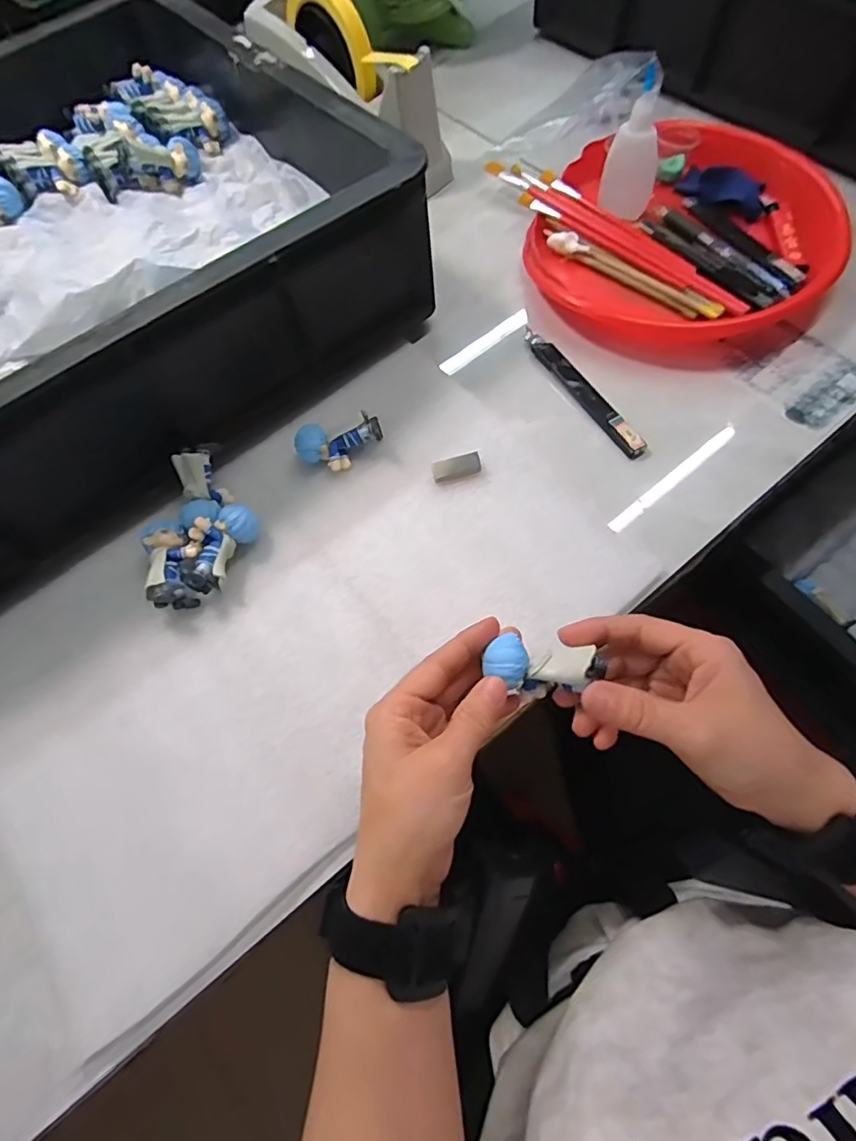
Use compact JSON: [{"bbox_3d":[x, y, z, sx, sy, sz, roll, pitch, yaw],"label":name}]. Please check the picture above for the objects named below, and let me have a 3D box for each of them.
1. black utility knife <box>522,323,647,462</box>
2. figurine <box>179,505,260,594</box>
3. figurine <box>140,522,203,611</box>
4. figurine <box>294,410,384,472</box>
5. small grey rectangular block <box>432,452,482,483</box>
[{"bbox_3d":[0.115,-0.139,0.411,0.018,0.007,0.136,-31,68,-10],"label":"black utility knife"},{"bbox_3d":[-0.138,-0.017,0.366,0.031,0.027,0.065,20,69,12],"label":"figurine"},{"bbox_3d":[-0.166,-0.004,0.362,0.032,0.027,0.058,-16,66,-3],"label":"figurine"},{"bbox_3d":[-0.063,-0.092,0.396,0.062,0.025,0.030,-14,66,-2],"label":"figurine"},{"bbox_3d":[0.021,-0.073,0.386,0.034,0.010,0.013,-16,66,-3],"label":"small grey rectangular block"}]

